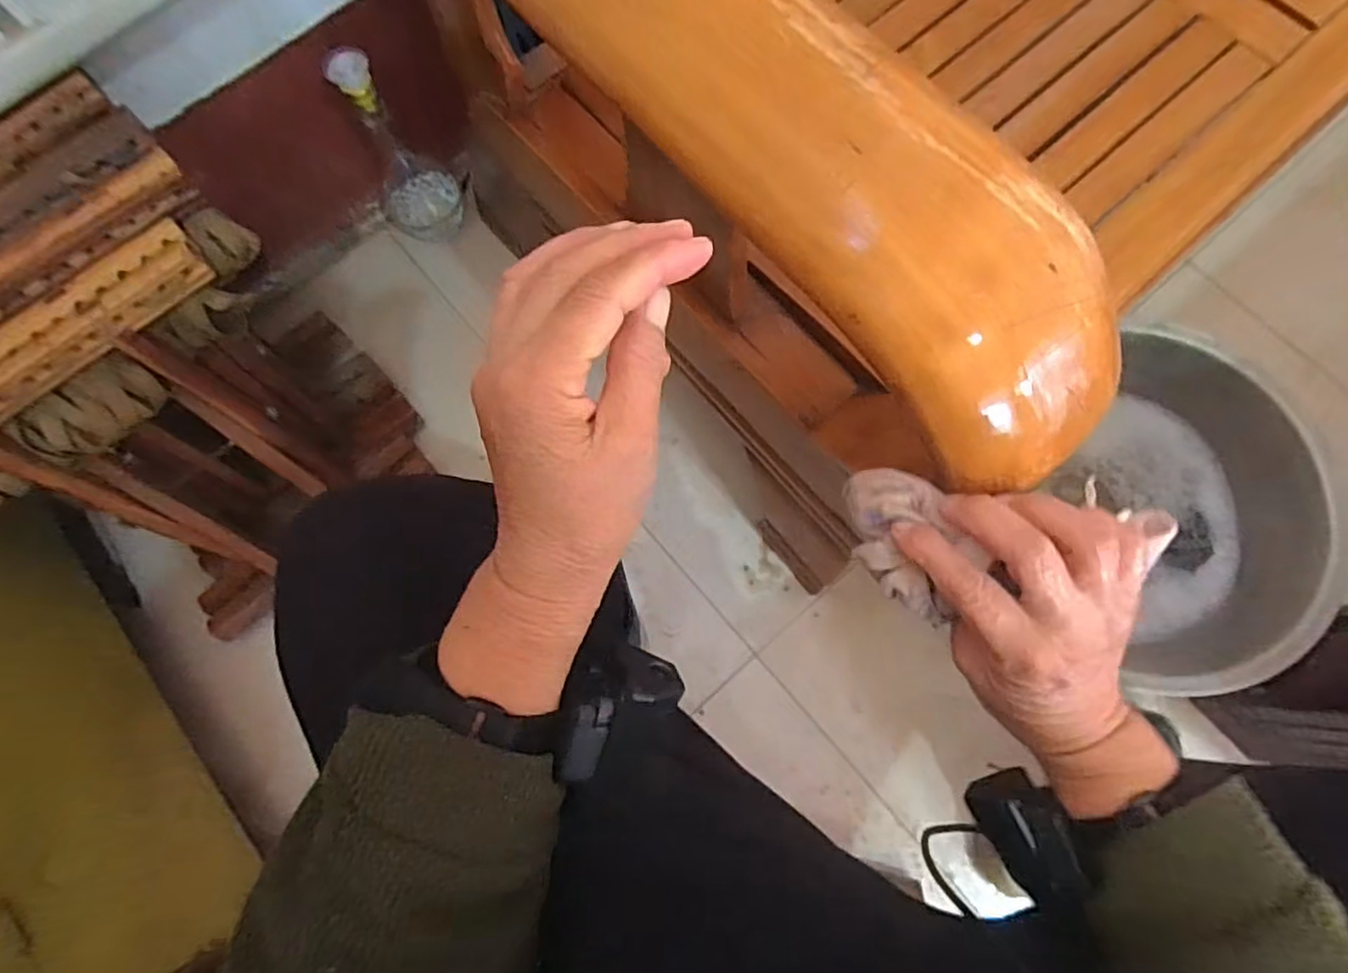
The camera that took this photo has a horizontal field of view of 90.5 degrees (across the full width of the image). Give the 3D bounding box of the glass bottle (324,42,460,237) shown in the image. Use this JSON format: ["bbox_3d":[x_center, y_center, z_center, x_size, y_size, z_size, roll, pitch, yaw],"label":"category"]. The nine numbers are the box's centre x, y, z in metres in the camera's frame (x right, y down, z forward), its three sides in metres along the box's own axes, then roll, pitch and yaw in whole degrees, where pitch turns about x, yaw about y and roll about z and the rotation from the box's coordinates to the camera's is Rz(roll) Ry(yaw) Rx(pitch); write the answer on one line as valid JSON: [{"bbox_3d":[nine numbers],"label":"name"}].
[{"bbox_3d":[-0.351,-0.422,0.857,0.108,0.305,0.083,-31,77,-6],"label":"glass bottle"}]

